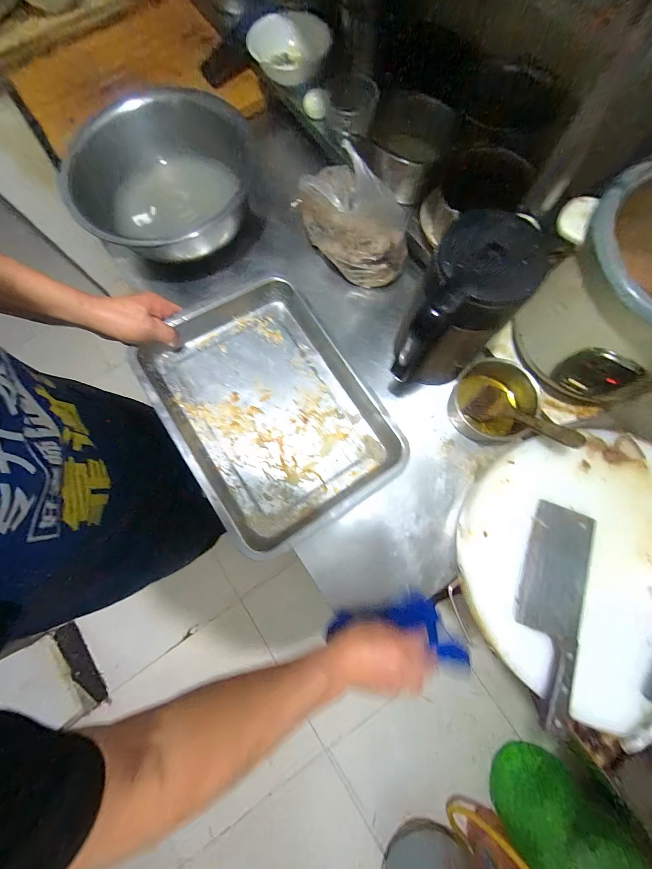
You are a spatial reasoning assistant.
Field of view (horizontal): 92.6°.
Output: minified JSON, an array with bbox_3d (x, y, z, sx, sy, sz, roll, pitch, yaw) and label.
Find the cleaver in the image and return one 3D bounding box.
[{"bbox_3d":[0.326,0.244,0.447,0.084,0.035,0.282,23,78,3],"label":"cleaver"}]

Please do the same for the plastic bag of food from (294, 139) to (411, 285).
[{"bbox_3d":[0.060,-0.388,0.578,0.107,0.133,0.204,-43,82,-10],"label":"plastic bag of food"}]

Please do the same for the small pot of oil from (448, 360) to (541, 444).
[{"bbox_3d":[0.290,-0.054,0.553,0.128,0.080,0.130,0,78,-2],"label":"small pot of oil"}]

